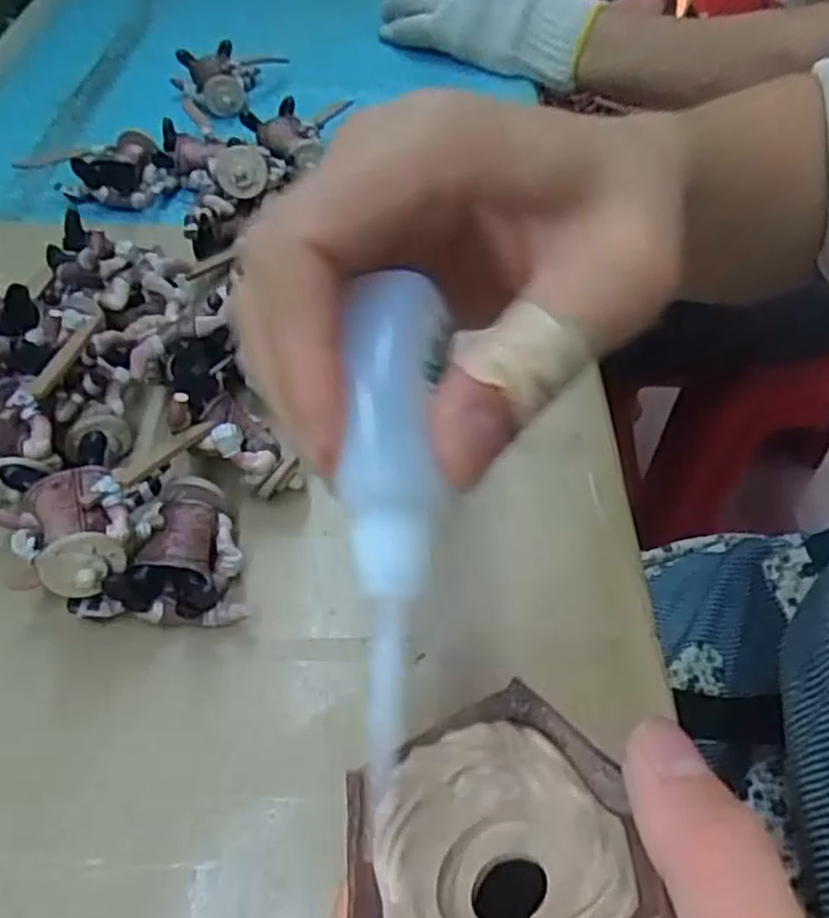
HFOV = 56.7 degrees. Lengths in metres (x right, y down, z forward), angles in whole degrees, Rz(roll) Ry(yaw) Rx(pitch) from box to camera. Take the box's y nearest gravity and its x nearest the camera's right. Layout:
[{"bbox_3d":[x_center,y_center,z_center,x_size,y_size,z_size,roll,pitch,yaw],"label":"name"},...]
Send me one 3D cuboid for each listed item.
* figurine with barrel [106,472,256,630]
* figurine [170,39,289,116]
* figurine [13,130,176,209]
[{"bbox_3d":[-0.089,0.038,0.288,0.043,0.029,0.055,-12,50,-11],"label":"figurine with barrel"},{"bbox_3d":[-0.130,-0.267,0.542,0.078,0.036,0.049,-10,50,-8],"label":"figurine"},{"bbox_3d":[-0.184,-0.167,0.457,0.078,0.028,0.044,-22,53,-19],"label":"figurine"}]

